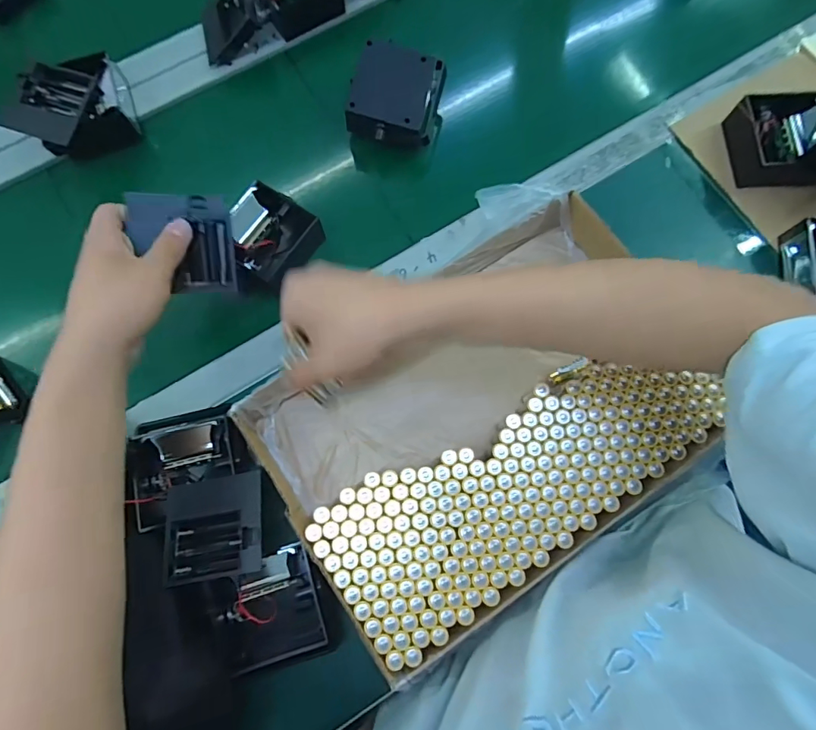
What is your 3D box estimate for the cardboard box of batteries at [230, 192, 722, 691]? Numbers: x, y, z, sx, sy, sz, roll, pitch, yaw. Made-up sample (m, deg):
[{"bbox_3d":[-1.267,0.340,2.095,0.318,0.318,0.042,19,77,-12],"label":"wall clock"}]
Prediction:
[{"bbox_3d":[0.073,0.044,0.415,0.373,0.053,0.251,-34,79,-8],"label":"cardboard box of batteries"}]

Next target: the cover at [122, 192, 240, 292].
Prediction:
[{"bbox_3d":[-0.191,-0.103,0.397,0.076,0.010,0.082,-9,108,-26],"label":"cover"}]

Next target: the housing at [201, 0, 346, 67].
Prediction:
[{"bbox_3d":[-0.166,-0.418,0.533,0.168,0.052,0.081,-37,80,-9],"label":"housing"}]

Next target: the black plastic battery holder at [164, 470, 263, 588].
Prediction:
[{"bbox_3d":[-0.158,0.132,0.374,0.082,0.022,0.079,-8,77,-3],"label":"black plastic battery holder"}]

